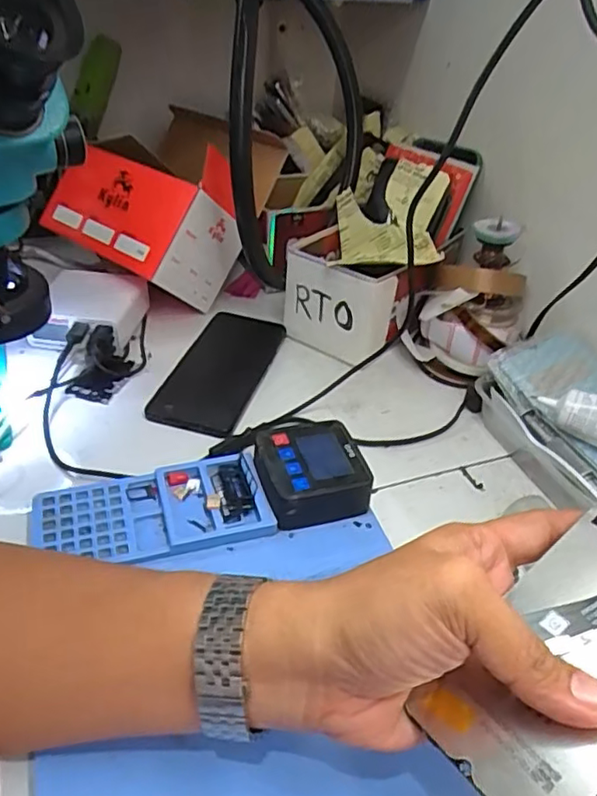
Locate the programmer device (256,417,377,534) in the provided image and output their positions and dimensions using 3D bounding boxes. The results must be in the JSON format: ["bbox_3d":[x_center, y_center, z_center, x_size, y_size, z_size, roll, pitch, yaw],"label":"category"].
[{"bbox_3d":[0.007,0.054,0.424,0.070,0.036,0.067,-7,40,-18],"label":"programmer device"}]

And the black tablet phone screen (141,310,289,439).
[{"bbox_3d":[-0.066,-0.028,0.537,0.077,0.013,0.168,13,38,6],"label":"black tablet phone screen"}]

